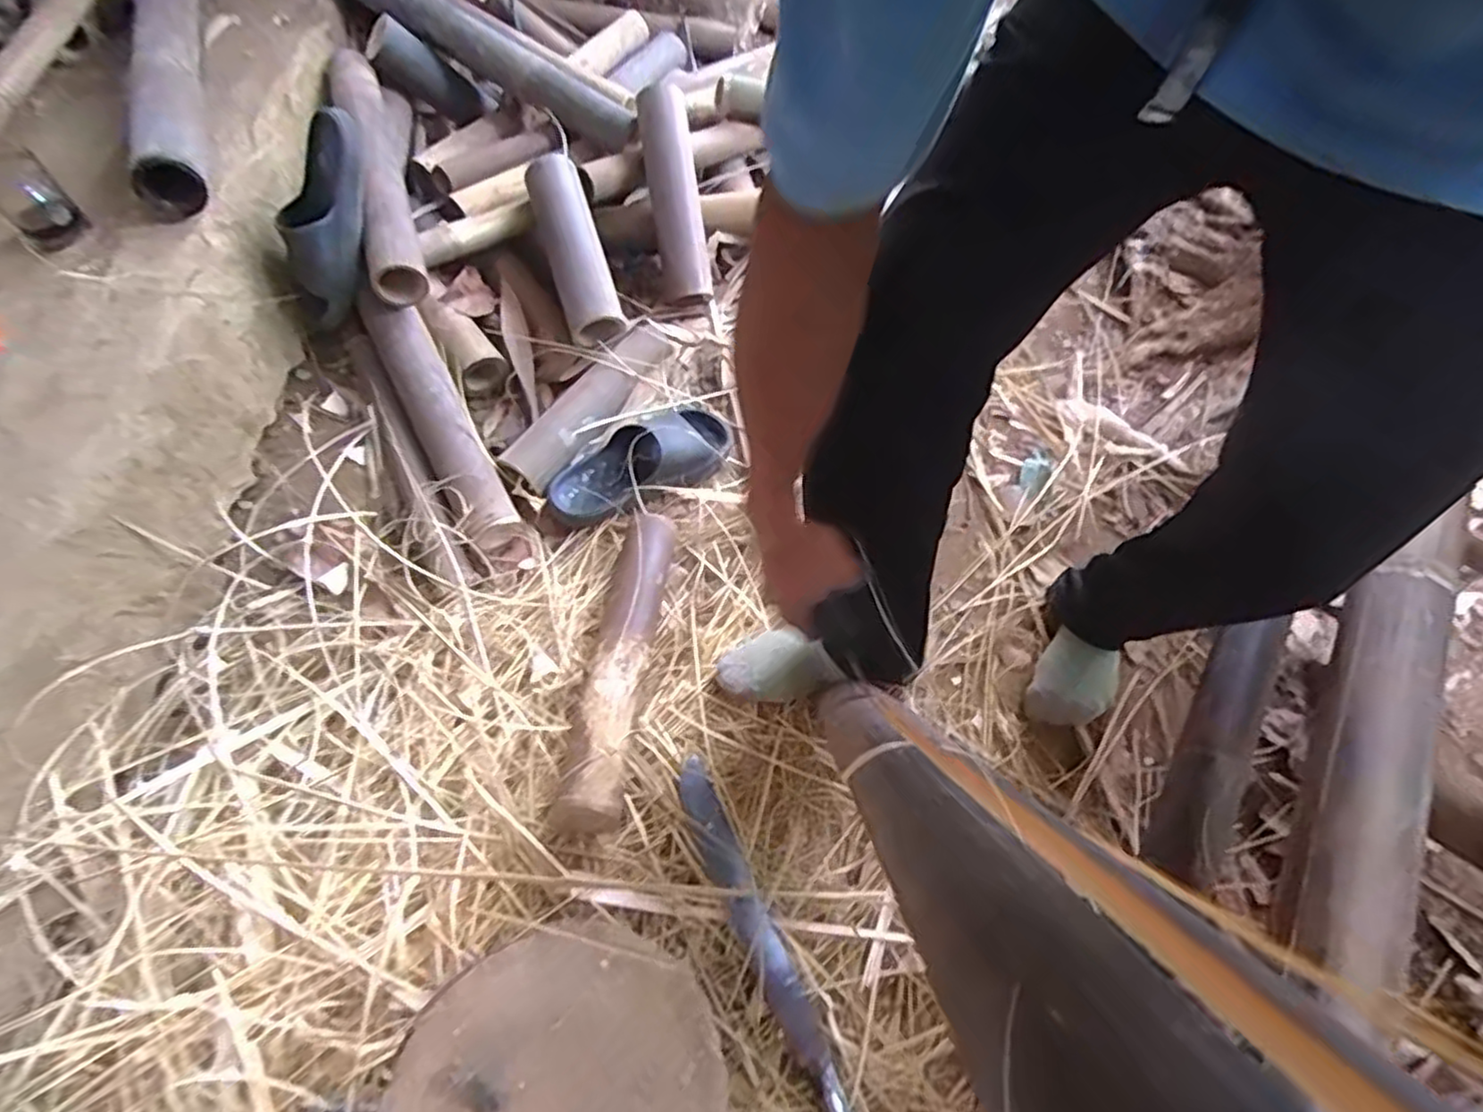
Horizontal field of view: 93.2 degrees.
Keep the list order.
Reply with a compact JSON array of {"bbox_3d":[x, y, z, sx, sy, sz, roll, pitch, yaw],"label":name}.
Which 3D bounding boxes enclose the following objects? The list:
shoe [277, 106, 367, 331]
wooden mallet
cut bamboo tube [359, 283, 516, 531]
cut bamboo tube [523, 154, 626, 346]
[{"bbox_3d":[-0.562,-0.452,0.936,0.107,0.082,0.270,9,100,3],"label":"shoe"},{"bbox_3d":[-0.141,0.111,0.818,0.074,0.061,0.389,7,60,2],"label":"wooden mallet"},{"bbox_3d":[-0.409,-0.196,0.951,0.080,0.064,0.377,-28,79,-17],"label":"cut bamboo tube"},{"bbox_3d":[-0.260,-0.476,1.083,0.088,0.108,0.344,-16,62,-11],"label":"cut bamboo tube"}]

